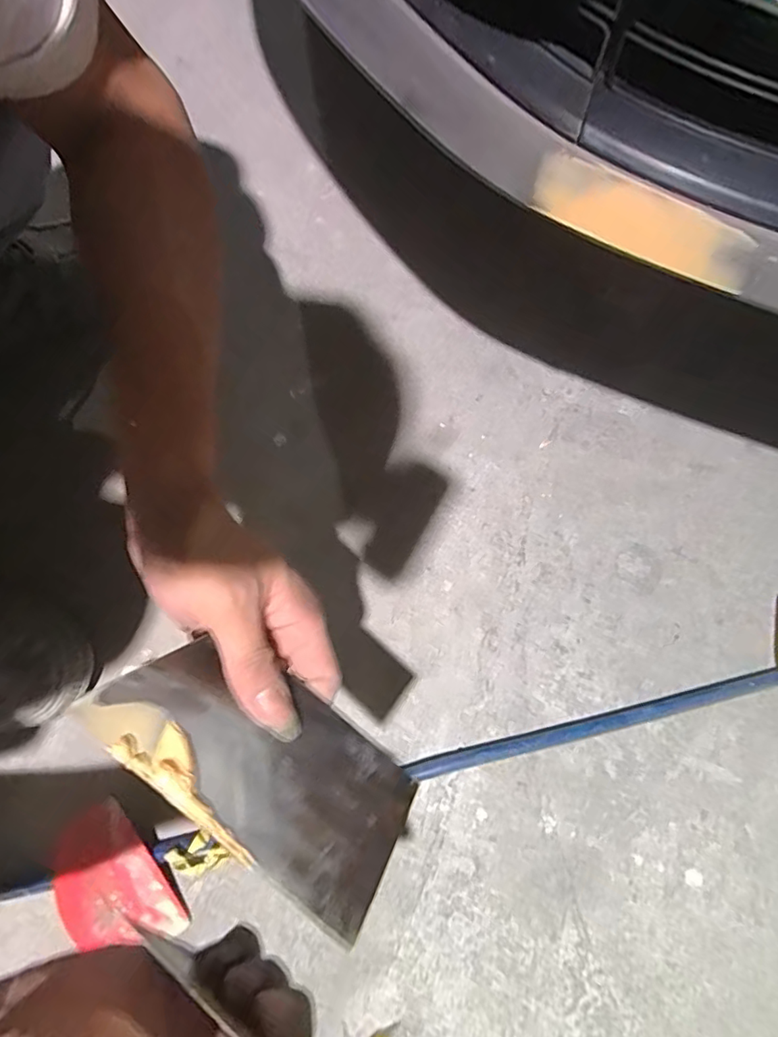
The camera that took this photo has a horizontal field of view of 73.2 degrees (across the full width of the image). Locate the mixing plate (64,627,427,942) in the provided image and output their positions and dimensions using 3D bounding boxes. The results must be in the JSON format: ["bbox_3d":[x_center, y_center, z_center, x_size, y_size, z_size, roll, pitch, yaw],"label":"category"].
[{"bbox_3d":[-0.053,0.105,0.230,0.139,0.004,0.073,41,41,-2],"label":"mixing plate"}]

